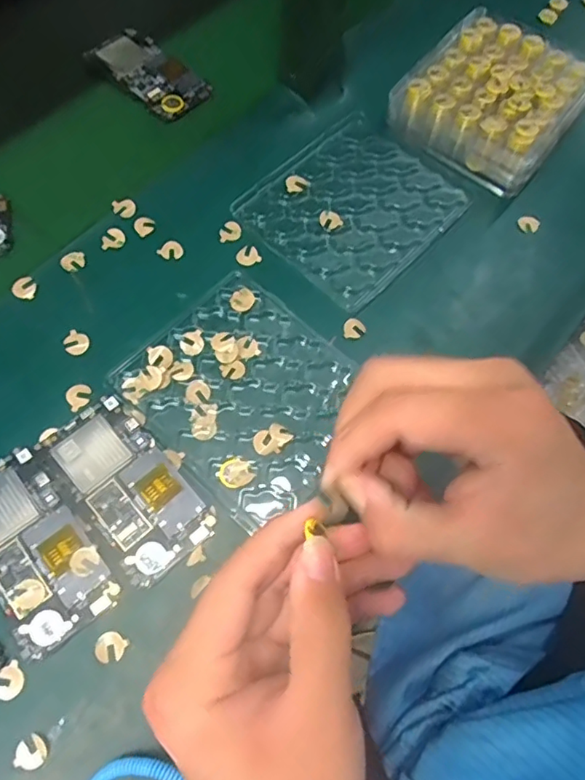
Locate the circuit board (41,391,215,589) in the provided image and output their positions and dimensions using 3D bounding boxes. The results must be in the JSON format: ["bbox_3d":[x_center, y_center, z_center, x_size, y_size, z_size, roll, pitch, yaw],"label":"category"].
[{"bbox_3d":[-0.112,0.065,0.372,0.061,0.006,0.123,-38,74,-17],"label":"circuit board"}]

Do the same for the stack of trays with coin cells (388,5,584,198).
[{"bbox_3d":[0.190,-0.279,0.514,0.146,0.043,0.160,34,70,11],"label":"stack of trays with coin cells"}]

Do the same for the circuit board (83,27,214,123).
[{"bbox_3d":[-0.140,-0.317,0.540,0.124,0.007,0.062,40,71,13],"label":"circuit board"}]

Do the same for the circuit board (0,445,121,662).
[{"bbox_3d":[-0.171,0.102,0.352,0.066,0.005,0.125,-37,74,-16],"label":"circuit board"}]

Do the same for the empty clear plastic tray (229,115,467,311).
[{"bbox_3d":[0.054,-0.165,0.479,0.147,0.006,0.168,41,71,14],"label":"empty clear plastic tray"}]

